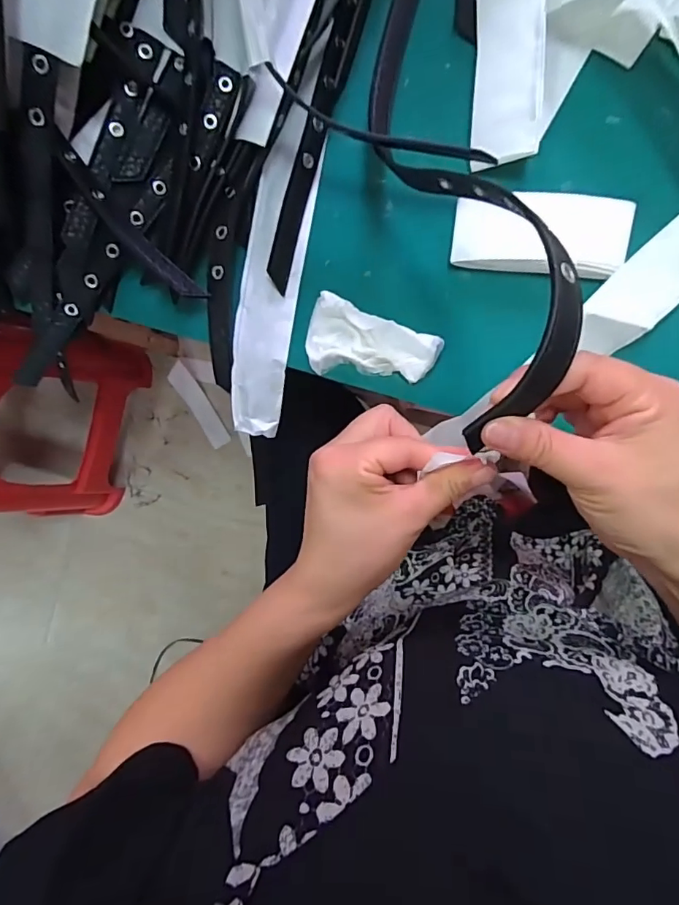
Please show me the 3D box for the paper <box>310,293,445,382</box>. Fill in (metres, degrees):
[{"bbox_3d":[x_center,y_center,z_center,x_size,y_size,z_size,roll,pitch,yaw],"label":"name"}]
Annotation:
[{"bbox_3d":[0.021,-0.077,0.381,0.095,0.011,0.053,24,95,8],"label":"paper"}]

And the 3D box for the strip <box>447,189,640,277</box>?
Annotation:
[{"bbox_3d":[0.141,-0.155,0.358,0.118,0.015,0.059,7,92,9],"label":"strip"}]

